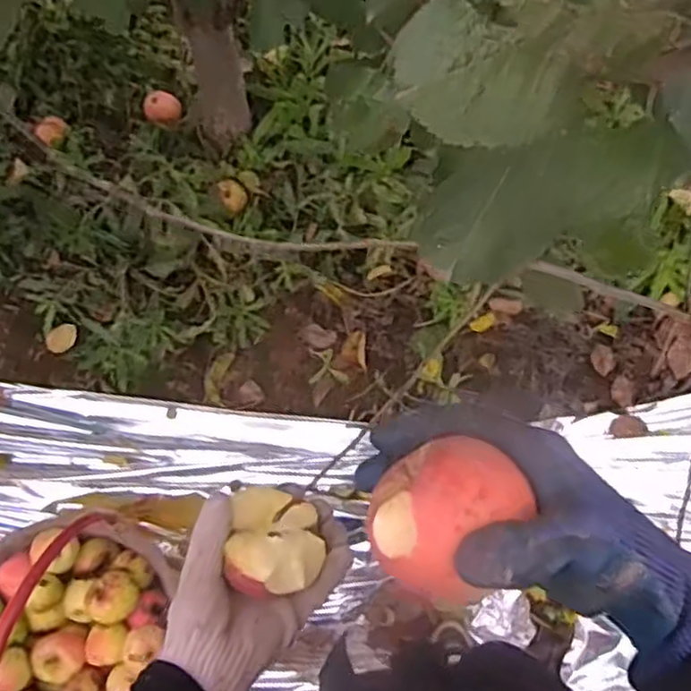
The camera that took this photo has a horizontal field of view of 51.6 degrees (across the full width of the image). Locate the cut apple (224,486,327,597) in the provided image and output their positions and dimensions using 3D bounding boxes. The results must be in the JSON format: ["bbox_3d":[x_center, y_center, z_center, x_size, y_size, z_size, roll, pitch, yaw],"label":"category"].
[{"bbox_3d":[-0.050,0.138,0.511,0.061,0.054,0.072,1,72,3],"label":"cut apple"}]

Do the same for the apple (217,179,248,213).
[{"bbox_3d":[-0.225,-0.298,1.433,0.053,0.053,0.073,-24,72,-6],"label":"apple"}]

